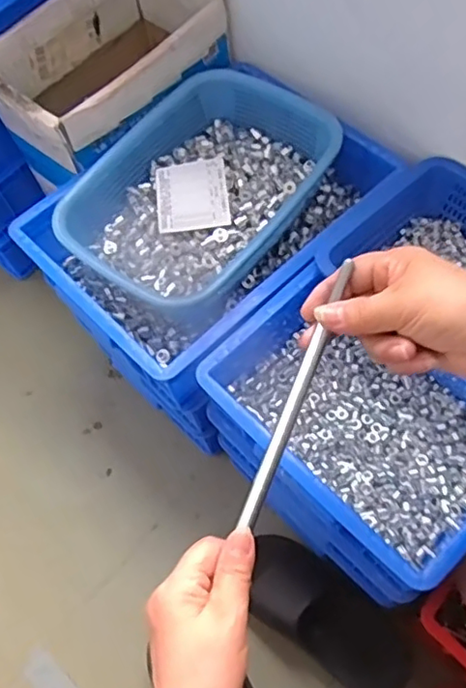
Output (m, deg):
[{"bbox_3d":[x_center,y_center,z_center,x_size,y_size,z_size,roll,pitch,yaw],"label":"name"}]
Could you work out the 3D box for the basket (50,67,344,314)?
[{"bbox_3d":[-0.048,-0.197,0.750,0.242,0.076,0.335,35,71,20],"label":"basket"}]

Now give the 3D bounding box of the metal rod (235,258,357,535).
[{"bbox_3d":[0.044,0.034,0.396,0.011,0.010,0.186,22,89,15],"label":"metal rod"}]

